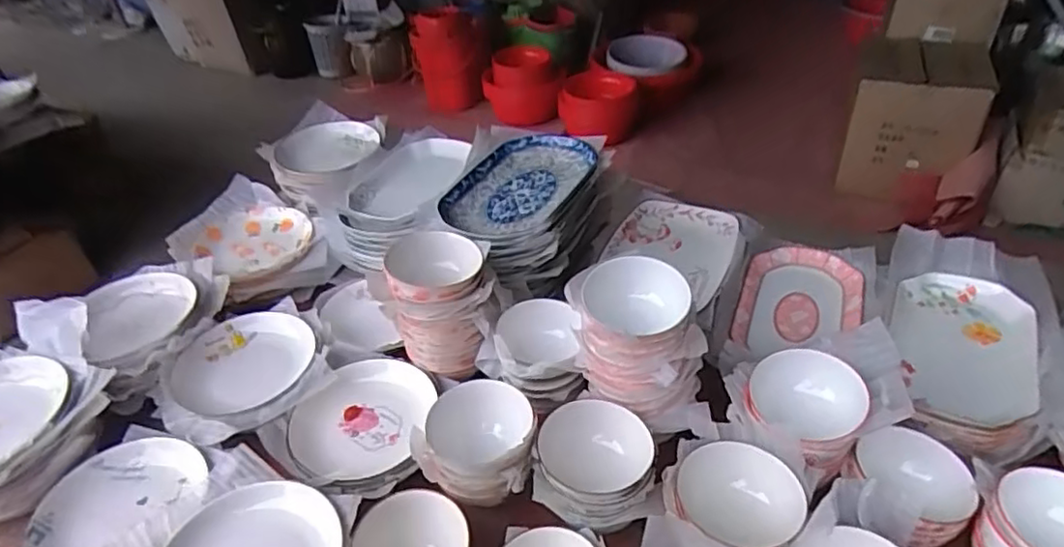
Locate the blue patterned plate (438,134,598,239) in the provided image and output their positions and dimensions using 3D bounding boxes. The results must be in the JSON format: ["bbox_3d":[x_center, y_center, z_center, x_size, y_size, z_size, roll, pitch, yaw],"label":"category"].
[{"bbox_3d":[-0.016,-0.148,1.093,0.198,0.055,0.297,18,43,26],"label":"blue patterned plate"}]

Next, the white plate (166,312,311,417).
[{"bbox_3d":[-0.431,0.131,0.964,0.201,0.023,0.150,-17,59,-4],"label":"white plate"}]

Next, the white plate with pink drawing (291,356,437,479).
[{"bbox_3d":[-0.237,0.203,0.883,0.182,0.046,0.195,5,39,12],"label":"white plate with pink drawing"}]

